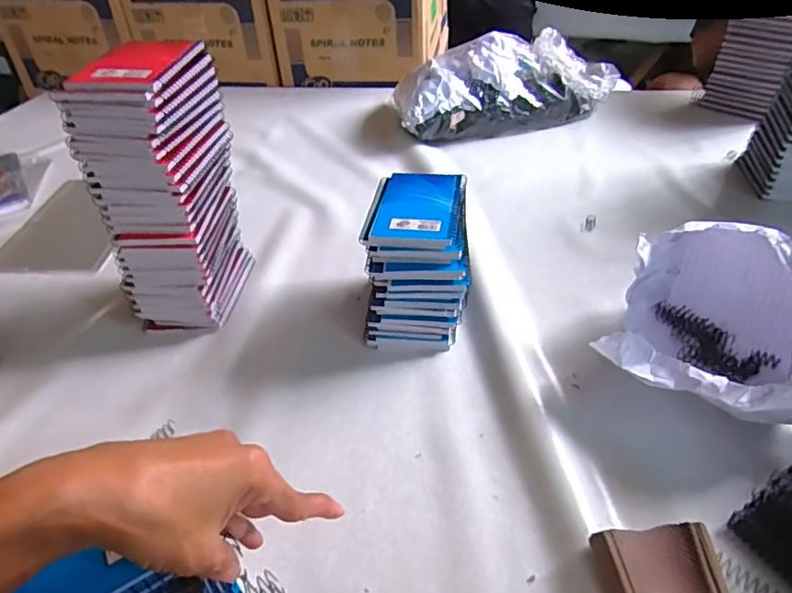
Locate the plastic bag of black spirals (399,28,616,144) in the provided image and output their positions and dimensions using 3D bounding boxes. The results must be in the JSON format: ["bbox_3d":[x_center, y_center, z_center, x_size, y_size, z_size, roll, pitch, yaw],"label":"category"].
[{"bbox_3d":[0.205,-0.415,1.040,0.435,0.140,0.202,-12,40,-12],"label":"plastic bag of black spirals"}]

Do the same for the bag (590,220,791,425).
[{"bbox_3d":[0.309,0.025,0.511,0.175,0.130,0.207,29,49,33],"label":"bag"}]

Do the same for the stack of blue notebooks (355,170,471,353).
[{"bbox_3d":[0.025,-0.038,0.597,0.112,0.143,0.141,6,40,10],"label":"stack of blue notebooks"}]

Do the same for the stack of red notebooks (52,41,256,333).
[{"bbox_3d":[-0.242,-0.105,0.588,0.095,0.281,0.140,3,40,7],"label":"stack of red notebooks"}]

